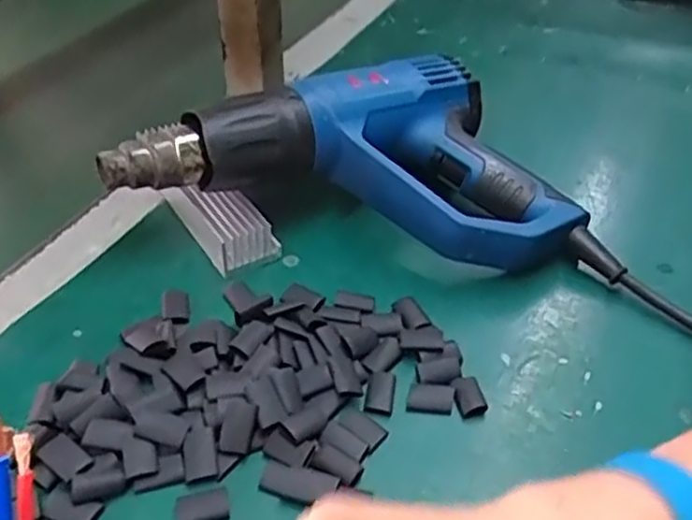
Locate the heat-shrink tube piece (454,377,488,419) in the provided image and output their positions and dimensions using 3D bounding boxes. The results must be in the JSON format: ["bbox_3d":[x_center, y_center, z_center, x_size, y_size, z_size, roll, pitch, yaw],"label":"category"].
[{"bbox_3d":[0.067,0.074,0.390,0.014,0.005,0.025,-7,41,-8],"label":"heat-shrink tube piece"}]

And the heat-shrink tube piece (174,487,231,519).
[{"bbox_3d":[-0.068,0.117,0.341,0.026,0.004,0.016,-10,41,-11],"label":"heat-shrink tube piece"}]

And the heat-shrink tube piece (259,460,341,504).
[{"bbox_3d":[-0.023,0.108,0.348,0.038,0.005,0.016,11,42,13],"label":"heat-shrink tube piece"}]

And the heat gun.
[{"bbox_3d":[0.008,-0.076,0.497,0.293,0.089,0.162,2,40,3],"label":"heat gun"}]

